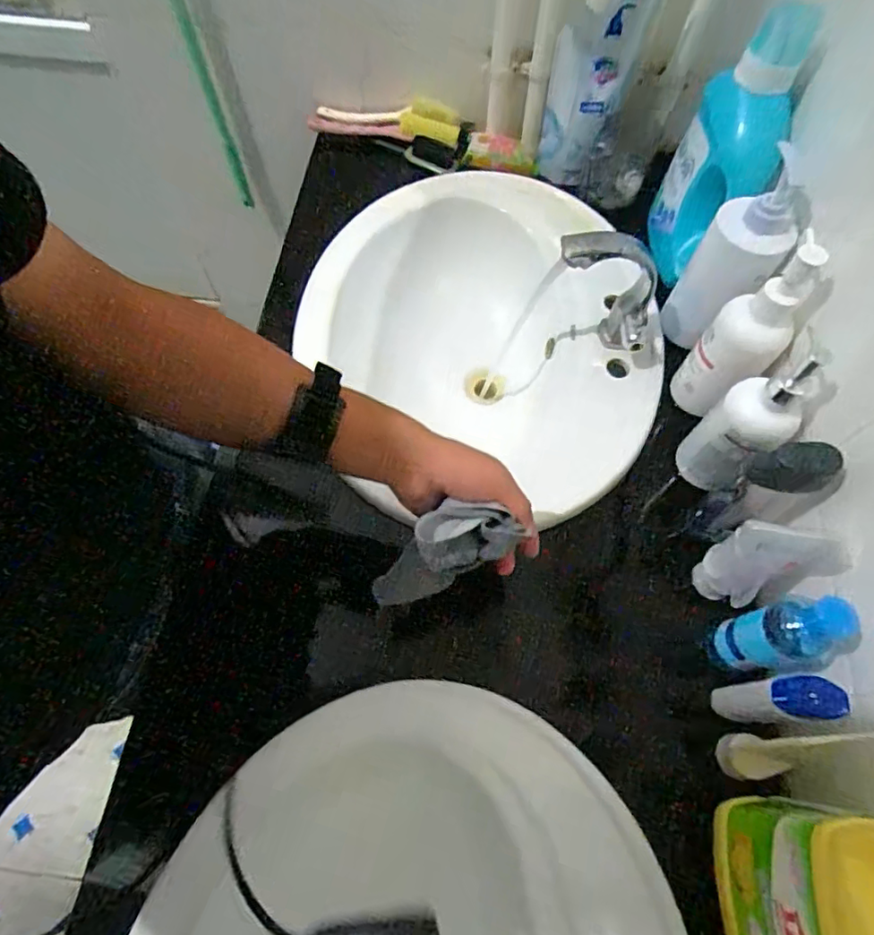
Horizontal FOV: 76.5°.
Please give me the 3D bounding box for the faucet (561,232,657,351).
[{"bbox_3d":[0.184,-0.191,0.625,0.112,0.144,0.049,18,66,7],"label":"faucet"}]

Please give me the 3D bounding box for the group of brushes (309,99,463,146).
[{"bbox_3d":[-0.080,-0.545,0.870,0.237,0.028,0.077,12,65,4],"label":"group of brushes"}]

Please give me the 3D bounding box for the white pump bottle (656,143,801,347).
[{"bbox_3d":[0.323,-0.222,0.622,0.072,0.196,0.092,-27,68,-13],"label":"white pump bottle"}]

